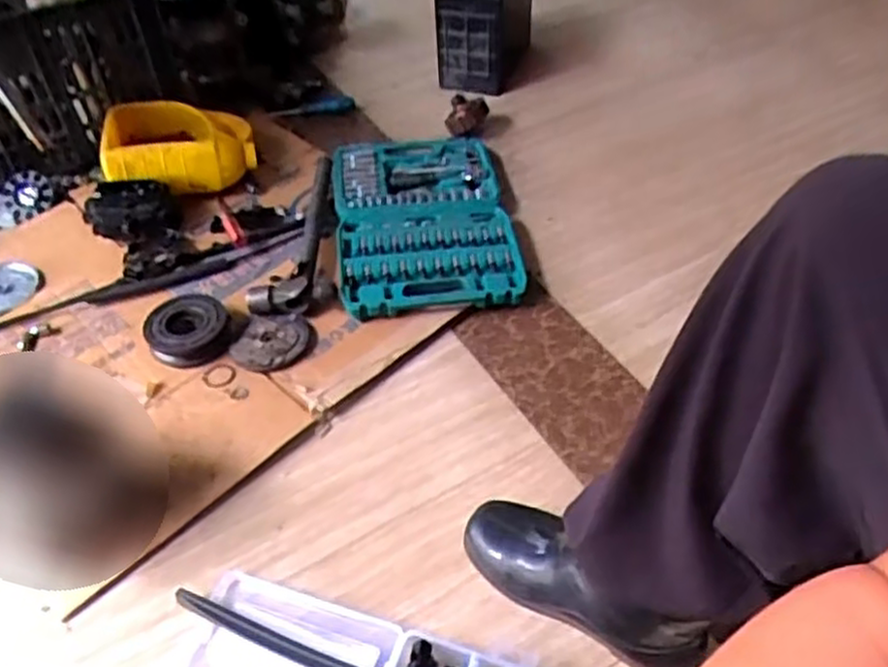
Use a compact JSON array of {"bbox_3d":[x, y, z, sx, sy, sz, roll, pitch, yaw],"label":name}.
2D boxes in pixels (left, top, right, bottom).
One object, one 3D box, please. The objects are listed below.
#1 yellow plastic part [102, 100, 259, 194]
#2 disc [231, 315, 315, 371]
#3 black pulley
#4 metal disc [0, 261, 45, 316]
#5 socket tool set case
[{"bbox_3d":[-0.407,-0.287,1.177,0.224,0.095,0.176,-11,47,-8],"label":"yellow plastic part"},{"bbox_3d":[-0.219,0.007,0.975,0.095,0.015,0.096,-1,47,1],"label":"disc"},{"bbox_3d":[-0.330,-0.008,0.981,0.101,0.033,0.100,-1,47,1],"label":"black pulley"},{"bbox_3d":[-0.613,-0.061,1.057,0.096,0.019,0.096,-1,49,2],"label":"metal disc"},{"bbox_3d":[-0.030,-0.171,1.127,0.254,0.050,0.380,-7,47,-4],"label":"socket tool set case"}]

